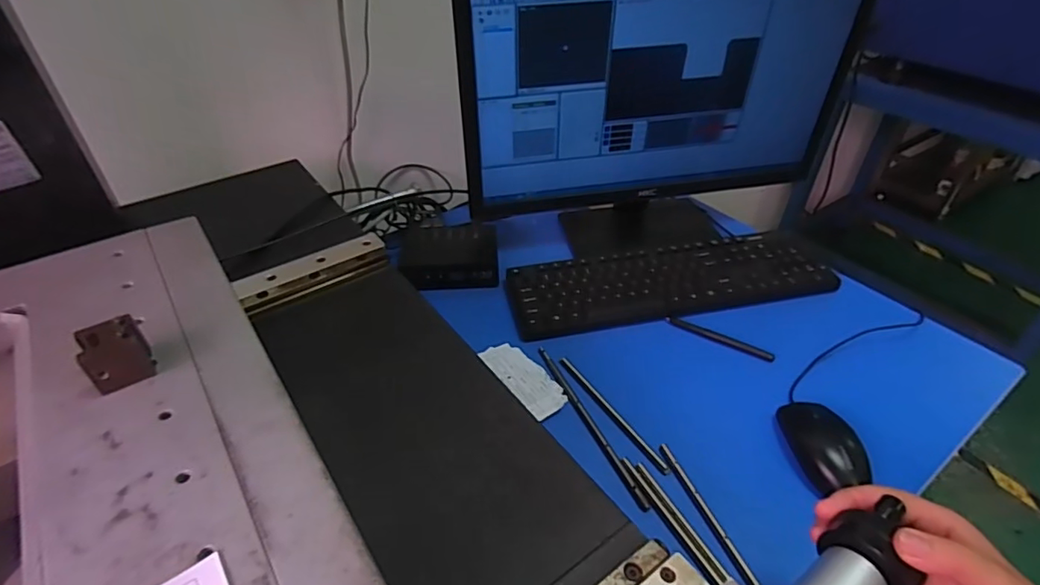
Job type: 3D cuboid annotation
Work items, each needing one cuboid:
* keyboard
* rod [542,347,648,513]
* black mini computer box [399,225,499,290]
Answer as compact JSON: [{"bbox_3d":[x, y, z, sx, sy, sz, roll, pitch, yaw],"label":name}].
[{"bbox_3d":[0.204,-0.018,0.737,0.432,0.033,0.125,-7,40,-9],"label":"keyboard"},{"bbox_3d":[0.072,0.136,0.582,0.010,0.004,0.224,-16,42,-18],"label":"rod"},{"bbox_3d":[-0.098,-0.051,0.763,0.132,0.042,0.108,-3,40,-3],"label":"black mini computer box"}]

